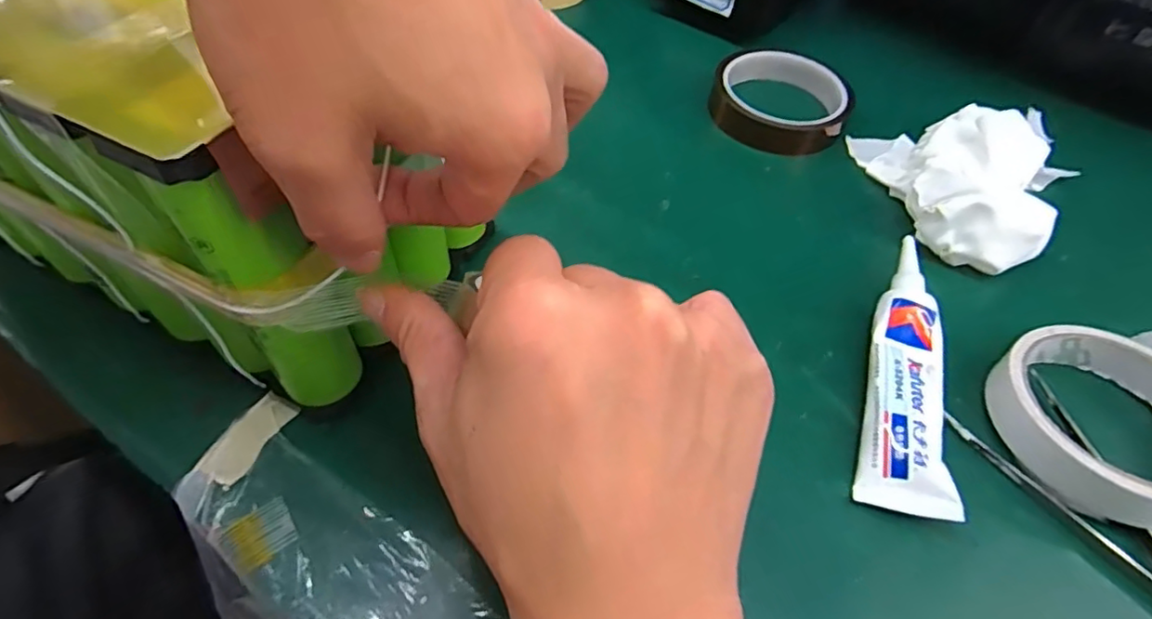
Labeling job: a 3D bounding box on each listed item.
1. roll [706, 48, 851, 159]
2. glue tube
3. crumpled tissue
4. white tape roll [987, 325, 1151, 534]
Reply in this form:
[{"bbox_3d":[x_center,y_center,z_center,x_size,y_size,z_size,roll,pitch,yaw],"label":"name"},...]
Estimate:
[{"bbox_3d":[0.134,-0.137,0.393,0.088,0.029,0.086,1,55,-2],"label":"roll"},{"bbox_3d":[0.150,0.027,0.271,0.034,0.020,0.136,14,55,7],"label":"glue tube"},{"bbox_3d":[0.225,-0.077,0.339,0.083,0.046,0.124,0,55,-3],"label":"crumpled tissue"},{"bbox_3d":[0.231,0.042,0.252,0.085,0.029,0.100,40,62,22],"label":"white tape roll"}]

